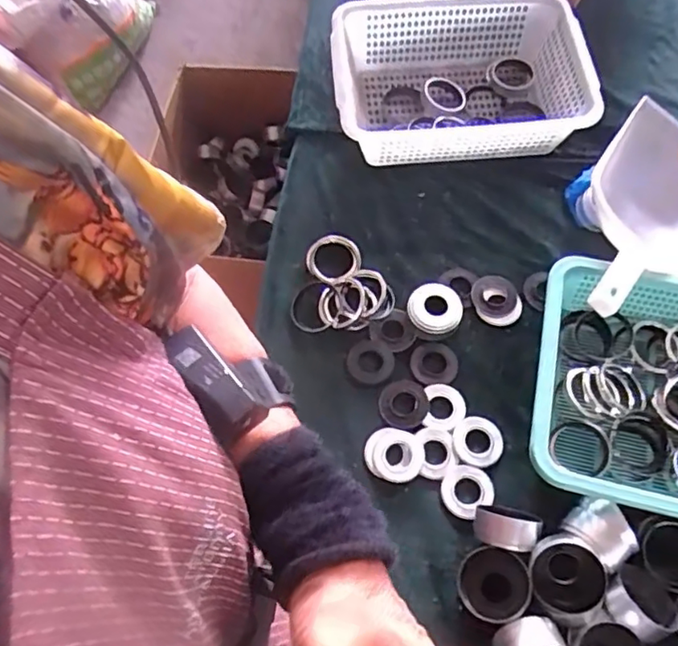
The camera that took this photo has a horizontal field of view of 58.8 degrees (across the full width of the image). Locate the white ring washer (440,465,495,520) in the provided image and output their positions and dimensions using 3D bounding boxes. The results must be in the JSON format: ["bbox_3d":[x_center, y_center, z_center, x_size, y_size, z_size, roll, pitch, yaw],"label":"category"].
[{"bbox_3d":[0.147,0.193,0.691,0.055,0.013,0.060,-1,65,2],"label":"white ring washer"}]

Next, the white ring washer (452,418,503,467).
[{"bbox_3d":[0.165,0.141,0.713,0.059,0.015,0.055,15,66,9],"label":"white ring washer"}]

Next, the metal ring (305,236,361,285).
[{"bbox_3d":[-0.009,-0.083,0.806,0.074,0.019,0.070,-1,65,2],"label":"metal ring"}]

